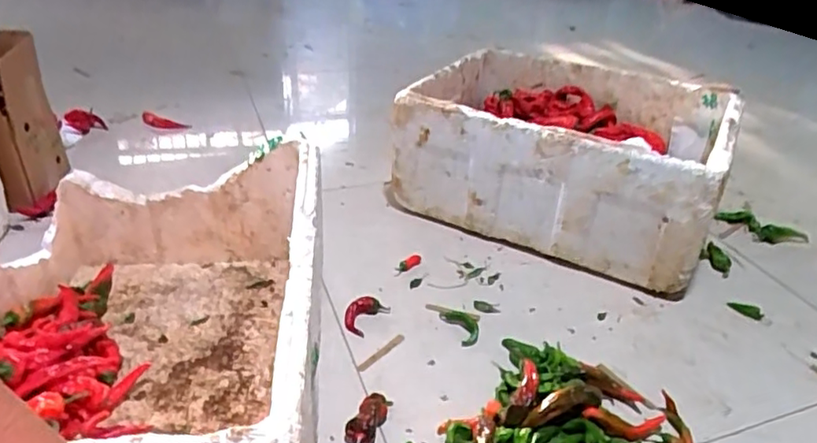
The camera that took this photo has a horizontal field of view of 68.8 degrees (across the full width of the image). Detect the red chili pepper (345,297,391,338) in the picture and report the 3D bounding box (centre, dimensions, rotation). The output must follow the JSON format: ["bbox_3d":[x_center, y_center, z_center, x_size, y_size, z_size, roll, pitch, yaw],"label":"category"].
[{"bbox_3d":[-0.070,0.146,0.944,0.049,0.018,0.079,26,37,27],"label":"red chili pepper"}]

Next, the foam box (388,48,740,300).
[{"bbox_3d":[0.326,-0.160,1.268,0.609,0.249,0.553,14,34,17],"label":"foam box"}]

